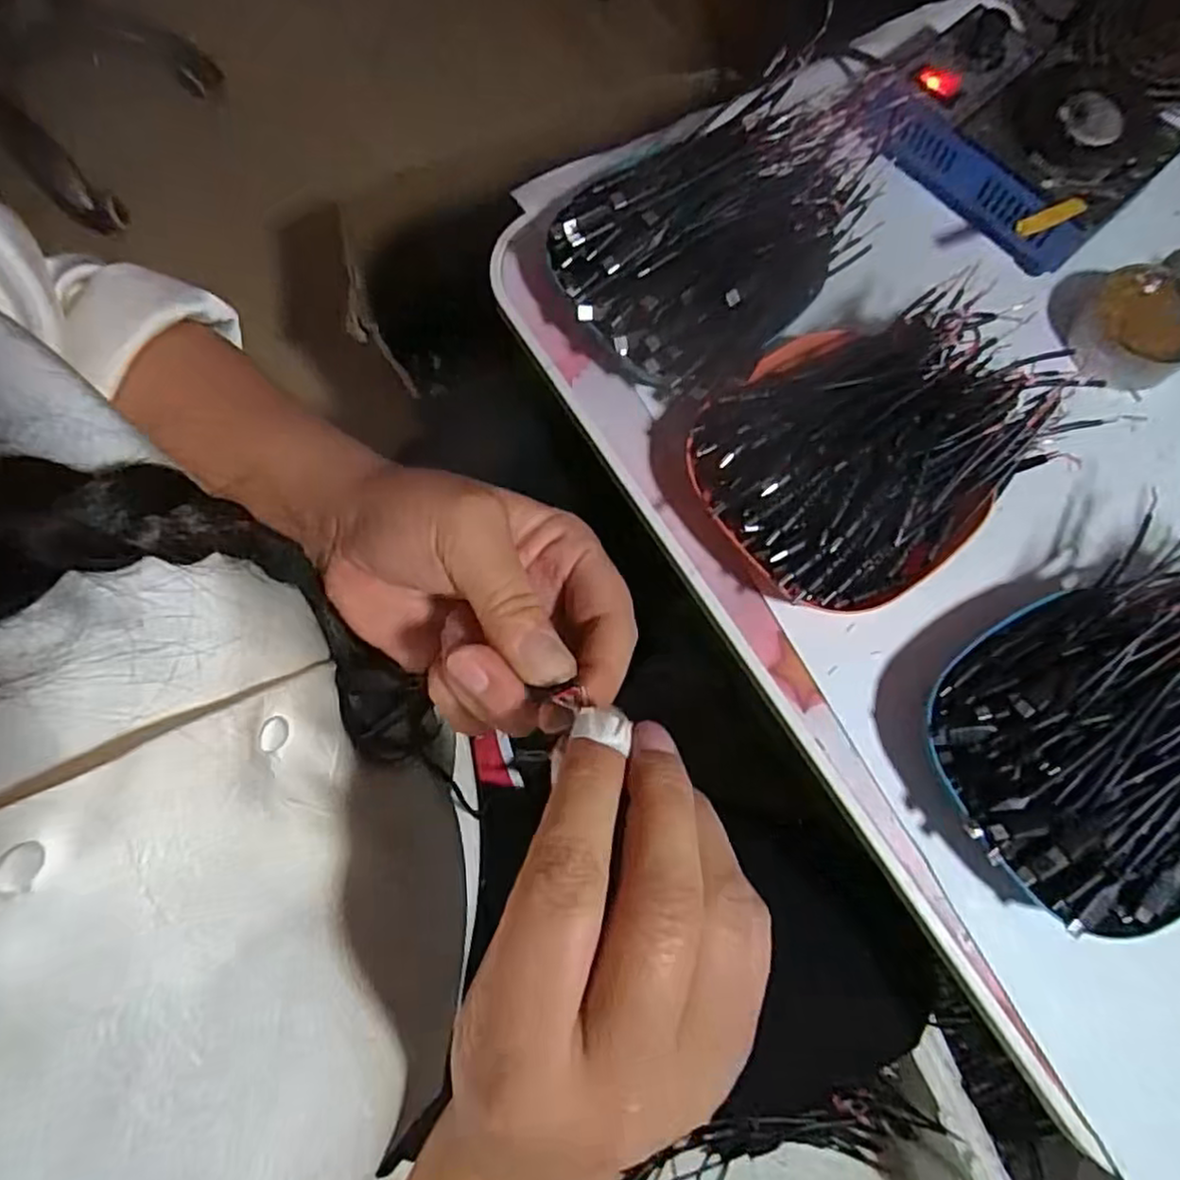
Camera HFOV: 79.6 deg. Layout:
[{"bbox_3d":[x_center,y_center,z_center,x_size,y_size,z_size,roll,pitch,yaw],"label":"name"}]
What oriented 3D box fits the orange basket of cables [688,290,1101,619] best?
[{"bbox_3d":[0.142,-0.075,0.358,0.168,0.058,0.131,-37,78,-8],"label":"orange basket of cables"}]

